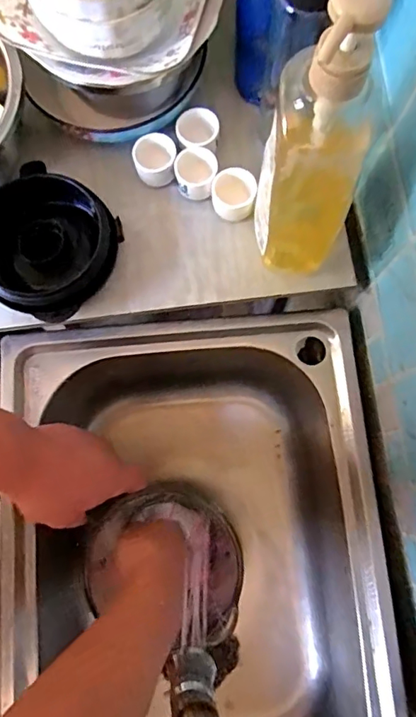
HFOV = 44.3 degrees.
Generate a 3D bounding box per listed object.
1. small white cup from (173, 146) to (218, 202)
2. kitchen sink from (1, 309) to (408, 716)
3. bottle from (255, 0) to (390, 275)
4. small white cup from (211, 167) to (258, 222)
[{"bbox_3d":[-0.012,-0.186,0.525,0.042,0.040,0.041,0,78,0],"label":"small white cup"},{"bbox_3d":[-0.006,0.271,0.585,0.376,0.200,0.597,-5,78,-1],"label":"kitchen sink"},{"bbox_3d":[0.079,-0.146,0.378,0.073,0.250,0.061,16,78,3],"label":"bottle"},{"bbox_3d":[0.026,-0.163,0.515,0.043,0.036,0.042,0,78,0],"label":"small white cup"}]

